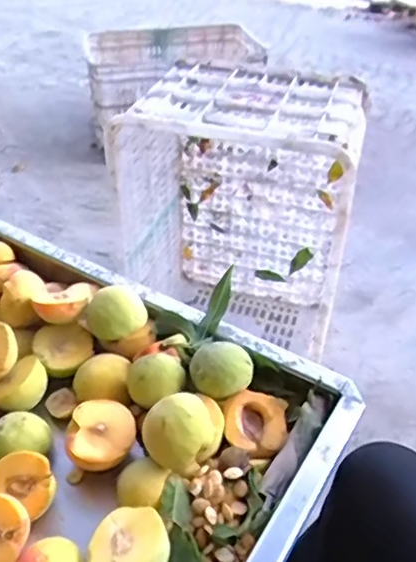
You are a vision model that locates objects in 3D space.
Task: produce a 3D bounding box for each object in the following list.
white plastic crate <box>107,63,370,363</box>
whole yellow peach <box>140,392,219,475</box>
[{"bbox_3d":[0.058,-0.077,1.047,0.350,0.538,0.277,12,42,12],"label":"white plastic crate"},{"bbox_3d":[-0.022,0.131,0.509,0.062,0.045,0.054,-31,51,-32],"label":"whole yellow peach"}]

